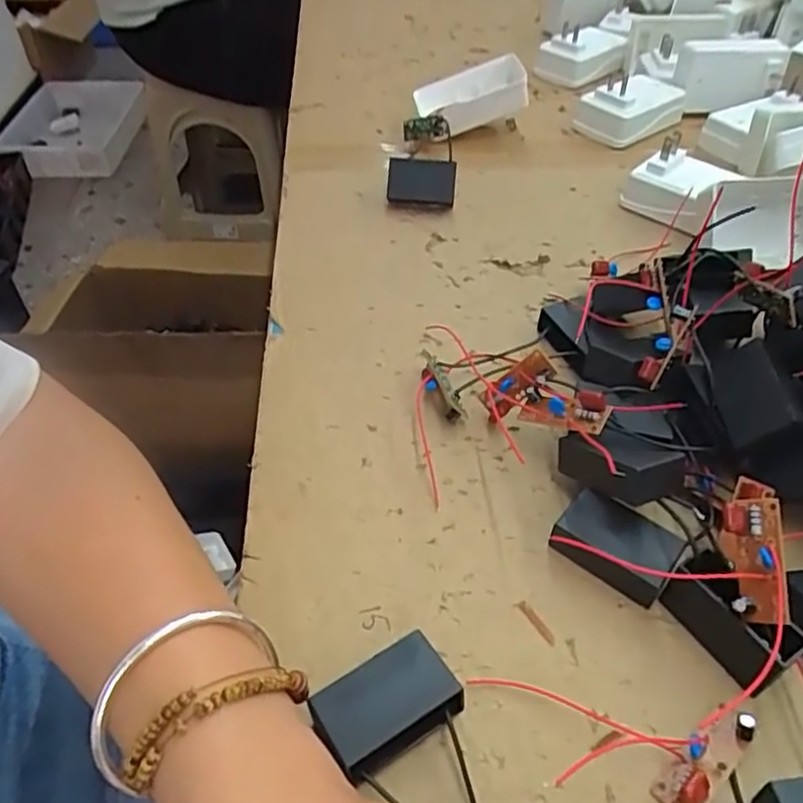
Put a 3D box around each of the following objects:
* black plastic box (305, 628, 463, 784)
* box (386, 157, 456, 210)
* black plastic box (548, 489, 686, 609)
[{"bbox_3d":[-0.006,0.108,0.234,0.048,0.023,0.031,-24,51,-22],"label":"black plastic box"},{"bbox_3d":[0.014,-0.156,0.472,0.048,0.032,0.015,4,46,3],"label":"box"},{"bbox_3d":[0.091,0.062,0.283,0.047,0.019,0.028,28,52,23],"label":"black plastic box"}]

